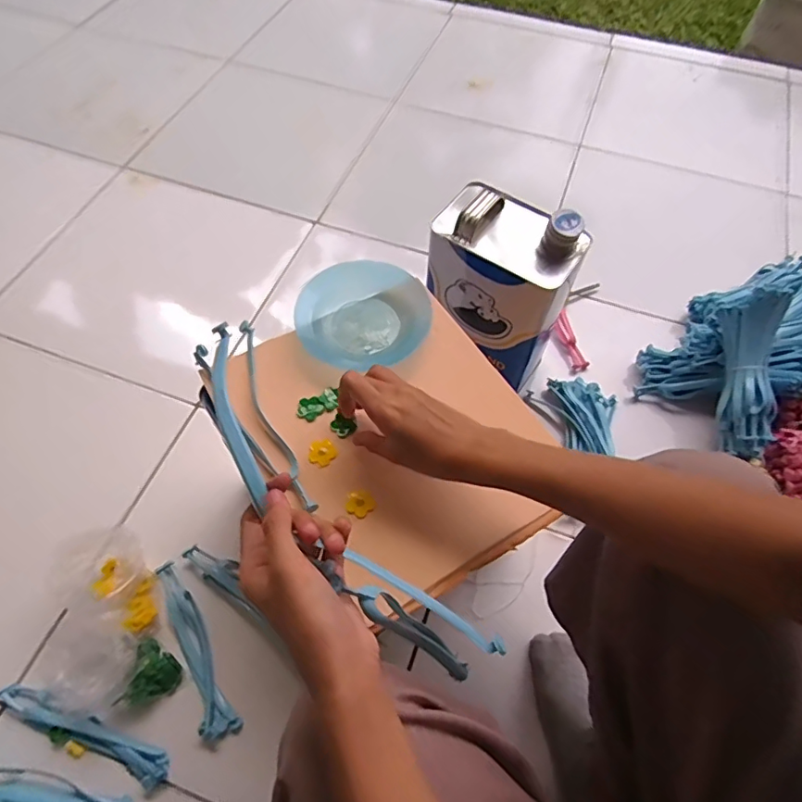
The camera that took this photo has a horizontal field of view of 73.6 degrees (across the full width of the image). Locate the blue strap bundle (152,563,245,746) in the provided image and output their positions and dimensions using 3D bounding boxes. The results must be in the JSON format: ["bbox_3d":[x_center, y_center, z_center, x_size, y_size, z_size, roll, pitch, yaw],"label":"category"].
[{"bbox_3d":[-0.238,0.278,0.612,0.035,0.017,0.204,-27,64,-15],"label":"blue strap bundle"}]

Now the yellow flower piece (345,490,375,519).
[{"bbox_3d":[-0.034,0.085,0.447,0.023,0.004,0.022,1,61,-1],"label":"yellow flower piece"}]

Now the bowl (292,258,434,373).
[{"bbox_3d":[-0.036,-0.085,0.526,0.131,0.034,0.106,-7,61,-5],"label":"bowl"}]

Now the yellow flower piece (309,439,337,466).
[{"bbox_3d":[-0.068,0.045,0.473,0.023,0.004,0.023,4,61,1],"label":"yellow flower piece"}]

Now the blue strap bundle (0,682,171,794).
[{"bbox_3d":[-0.335,0.344,0.559,0.201,0.022,0.035,23,63,11],"label":"blue strap bundle"}]

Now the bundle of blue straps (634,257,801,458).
[{"bbox_3d":[0.542,-0.100,0.775,0.372,0.149,0.213,-33,66,-18],"label":"bundle of blue straps"}]

